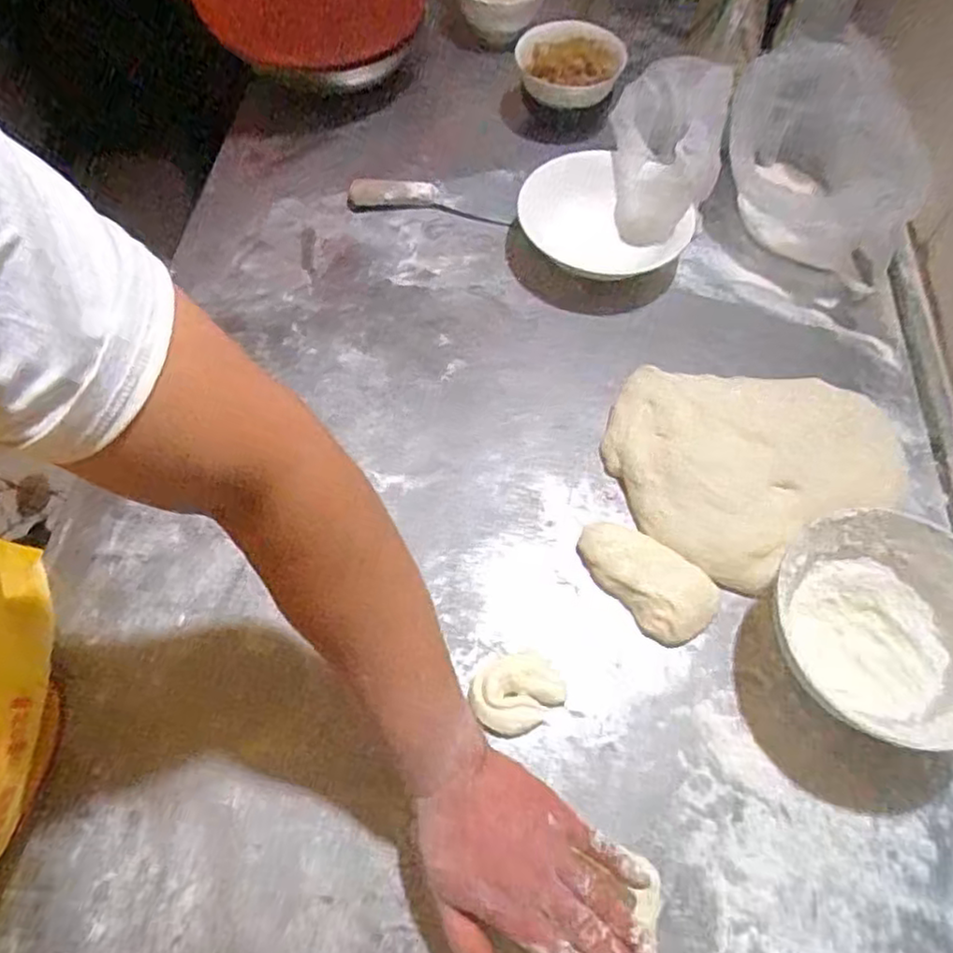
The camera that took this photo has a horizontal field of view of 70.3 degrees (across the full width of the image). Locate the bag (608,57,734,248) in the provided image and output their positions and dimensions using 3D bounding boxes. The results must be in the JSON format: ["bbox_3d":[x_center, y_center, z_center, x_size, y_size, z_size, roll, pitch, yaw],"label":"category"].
[{"bbox_3d":[0.194,-0.341,0.725,0.120,0.128,0.164,16,63,8],"label":"bag"}]

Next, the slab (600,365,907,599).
[{"bbox_3d":[0.240,-0.005,0.593,0.248,0.043,0.209,7,63,3],"label":"slab"}]

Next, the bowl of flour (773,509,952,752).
[{"bbox_3d":[0.300,0.115,0.507,0.157,0.085,0.164,1,63,-1],"label":"bowl of flour"}]

